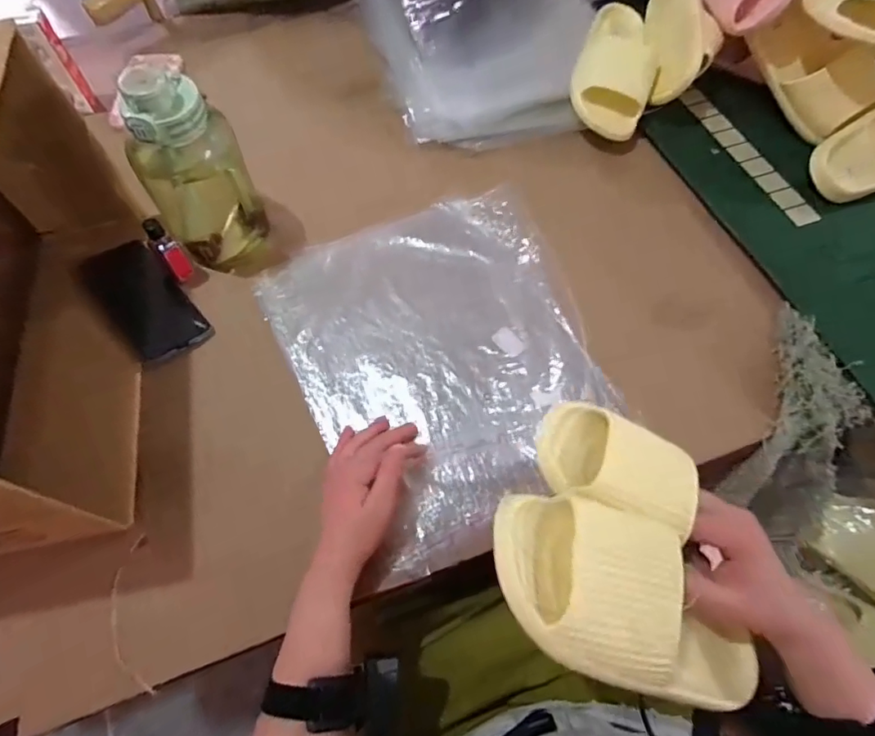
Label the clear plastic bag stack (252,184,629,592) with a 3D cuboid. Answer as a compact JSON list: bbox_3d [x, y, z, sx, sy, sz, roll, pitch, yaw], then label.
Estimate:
[{"bbox_3d":[0.013,-0.025,0.591,0.332,0.024,0.399,-25,67,-11],"label":"clear plastic bag stack"}]

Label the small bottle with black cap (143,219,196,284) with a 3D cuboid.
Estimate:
[{"bbox_3d":[-0.308,-0.132,0.600,0.023,0.092,0.021,-37,70,-16],"label":"small bottle with black cap"}]

